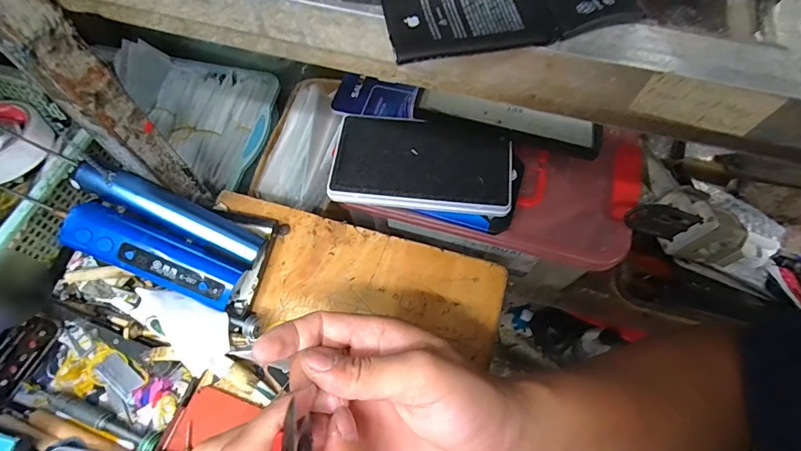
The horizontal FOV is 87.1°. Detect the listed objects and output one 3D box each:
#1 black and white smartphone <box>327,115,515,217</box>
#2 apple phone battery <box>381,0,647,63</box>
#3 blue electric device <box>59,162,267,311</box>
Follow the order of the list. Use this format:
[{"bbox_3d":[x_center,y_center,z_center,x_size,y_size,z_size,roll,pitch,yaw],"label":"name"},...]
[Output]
[{"bbox_3d":[0.023,-0.066,0.434,0.181,0.015,0.105,6,65,3],"label":"black and white smartphone"},{"bbox_3d":[0.043,-0.099,0.179,0.105,0.006,0.057,-20,66,-9],"label":"apple phone battery"},{"bbox_3d":[-0.196,0.011,0.345,0.148,0.037,0.074,27,54,-11],"label":"blue electric device"}]

